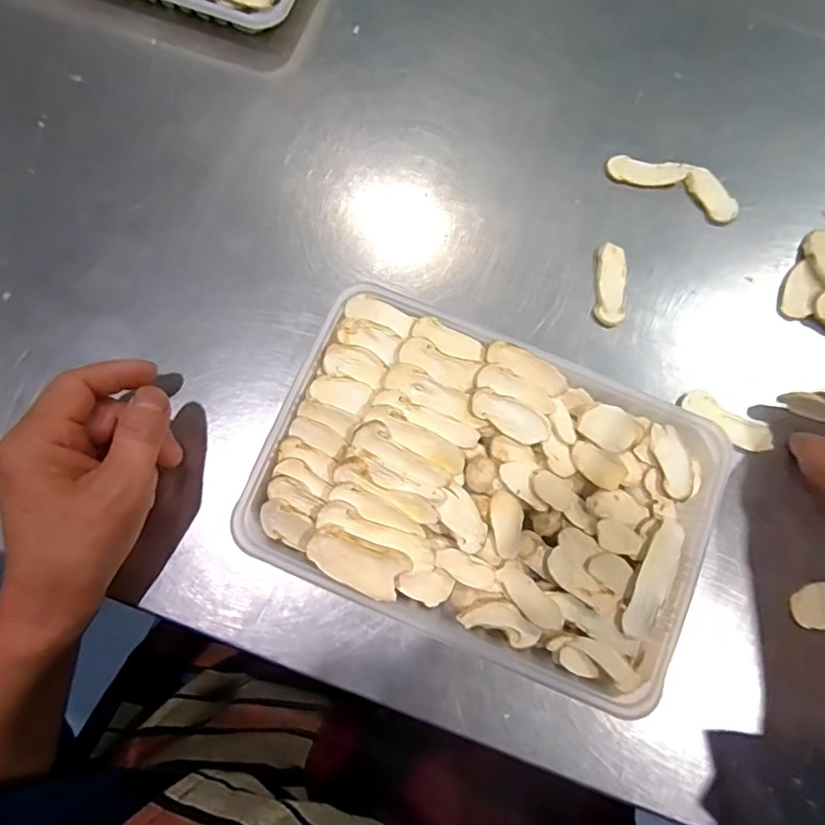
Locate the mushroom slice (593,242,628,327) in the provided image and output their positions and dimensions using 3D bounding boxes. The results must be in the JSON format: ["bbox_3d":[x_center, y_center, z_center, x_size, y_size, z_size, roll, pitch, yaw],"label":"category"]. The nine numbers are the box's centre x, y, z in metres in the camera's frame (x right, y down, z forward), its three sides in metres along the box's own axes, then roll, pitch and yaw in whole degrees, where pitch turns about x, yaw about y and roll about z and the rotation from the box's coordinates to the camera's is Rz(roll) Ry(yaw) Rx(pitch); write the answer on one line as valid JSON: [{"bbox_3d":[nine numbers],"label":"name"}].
[{"bbox_3d":[0.122,-0.078,0.337,0.018,0.005,0.050,7,79,1],"label":"mushroom slice"}]

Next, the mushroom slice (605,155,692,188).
[{"bbox_3d":[0.151,-0.154,0.353,0.051,0.007,0.017,10,79,1],"label":"mushroom slice"}]

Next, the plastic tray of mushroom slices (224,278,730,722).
[{"bbox_3d":[0.040,0.040,0.297,0.228,0.035,0.161,23,79,4],"label":"plastic tray of mushroom slices"}]

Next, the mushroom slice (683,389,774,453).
[{"bbox_3d":[0.185,0.005,0.321,0.055,0.004,0.020,26,79,4],"label":"mushroom slice"}]

